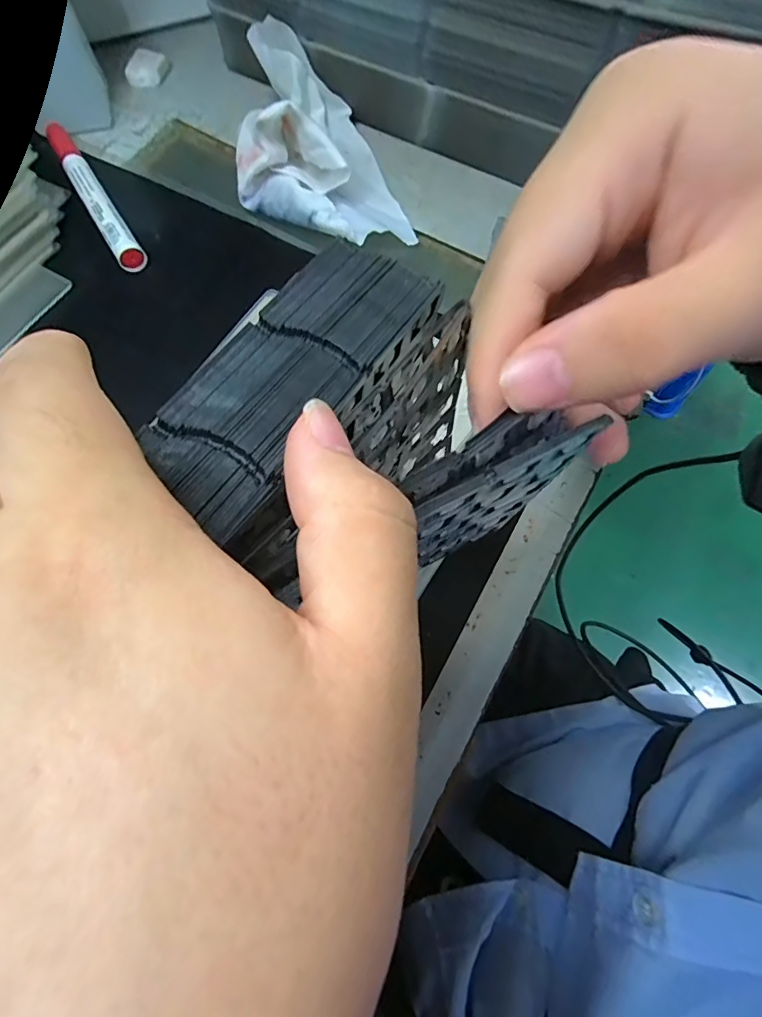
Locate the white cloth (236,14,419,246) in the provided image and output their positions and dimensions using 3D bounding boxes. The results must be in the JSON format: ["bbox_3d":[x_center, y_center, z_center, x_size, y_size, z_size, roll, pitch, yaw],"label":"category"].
[{"bbox_3d":[-0.051,-0.240,0.309,0.098,0.049,0.160,-21,72,-7],"label":"white cloth"}]

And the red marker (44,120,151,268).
[{"bbox_3d":[-0.190,-0.208,0.309,0.016,0.016,0.140,-31,74,-10],"label":"red marker"}]

